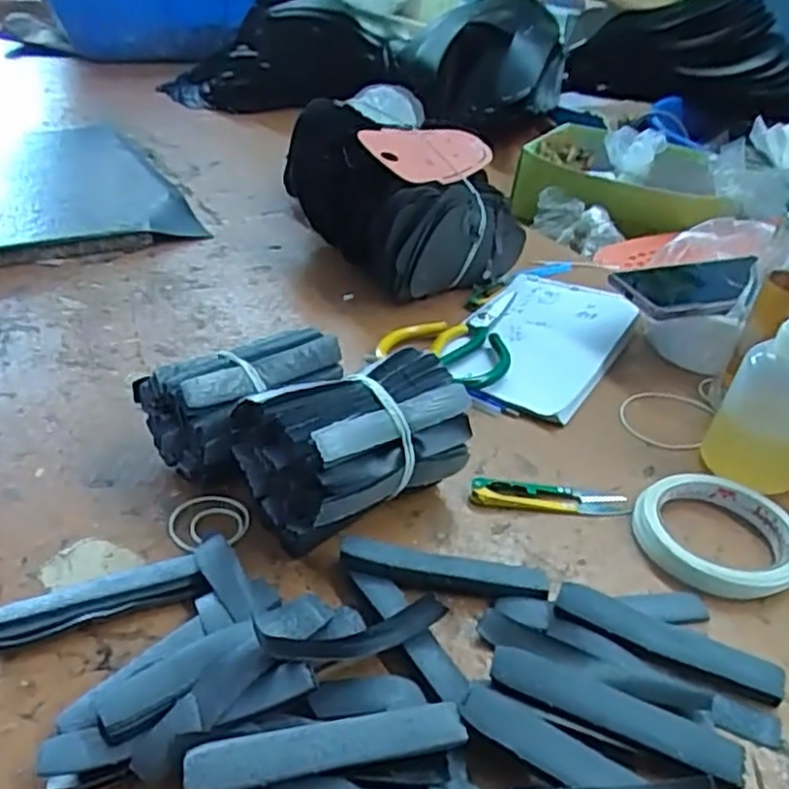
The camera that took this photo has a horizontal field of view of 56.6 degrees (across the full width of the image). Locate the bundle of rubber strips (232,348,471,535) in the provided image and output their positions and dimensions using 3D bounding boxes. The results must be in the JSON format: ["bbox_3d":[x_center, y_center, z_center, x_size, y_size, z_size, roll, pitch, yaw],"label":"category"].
[{"bbox_3d":[-0.022,0.031,0.450,0.123,0.079,0.083,-22,42,-34],"label":"bundle of rubber strips"}]

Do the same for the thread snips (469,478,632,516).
[{"bbox_3d":[0.102,0.066,0.480,0.104,0.009,0.022,1,34,-4],"label":"thread snips"}]

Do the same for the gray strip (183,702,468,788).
[{"bbox_3d":[-0.027,0.147,0.307,0.115,0.009,0.021,-5,35,-13],"label":"gray strip"}]

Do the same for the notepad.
[{"bbox_3d":[0.128,-0.052,0.648,0.126,0.018,0.225,21,37,23],"label":"notepad"}]

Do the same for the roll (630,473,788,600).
[{"bbox_3d":[0.199,0.085,0.454,0.093,0.018,0.090,3,34,-2],"label":"roll"}]

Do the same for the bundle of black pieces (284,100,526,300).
[{"bbox_3d":[0.007,-0.198,0.748,0.150,0.128,0.215,-19,41,-31],"label":"bundle of black pieces"}]

